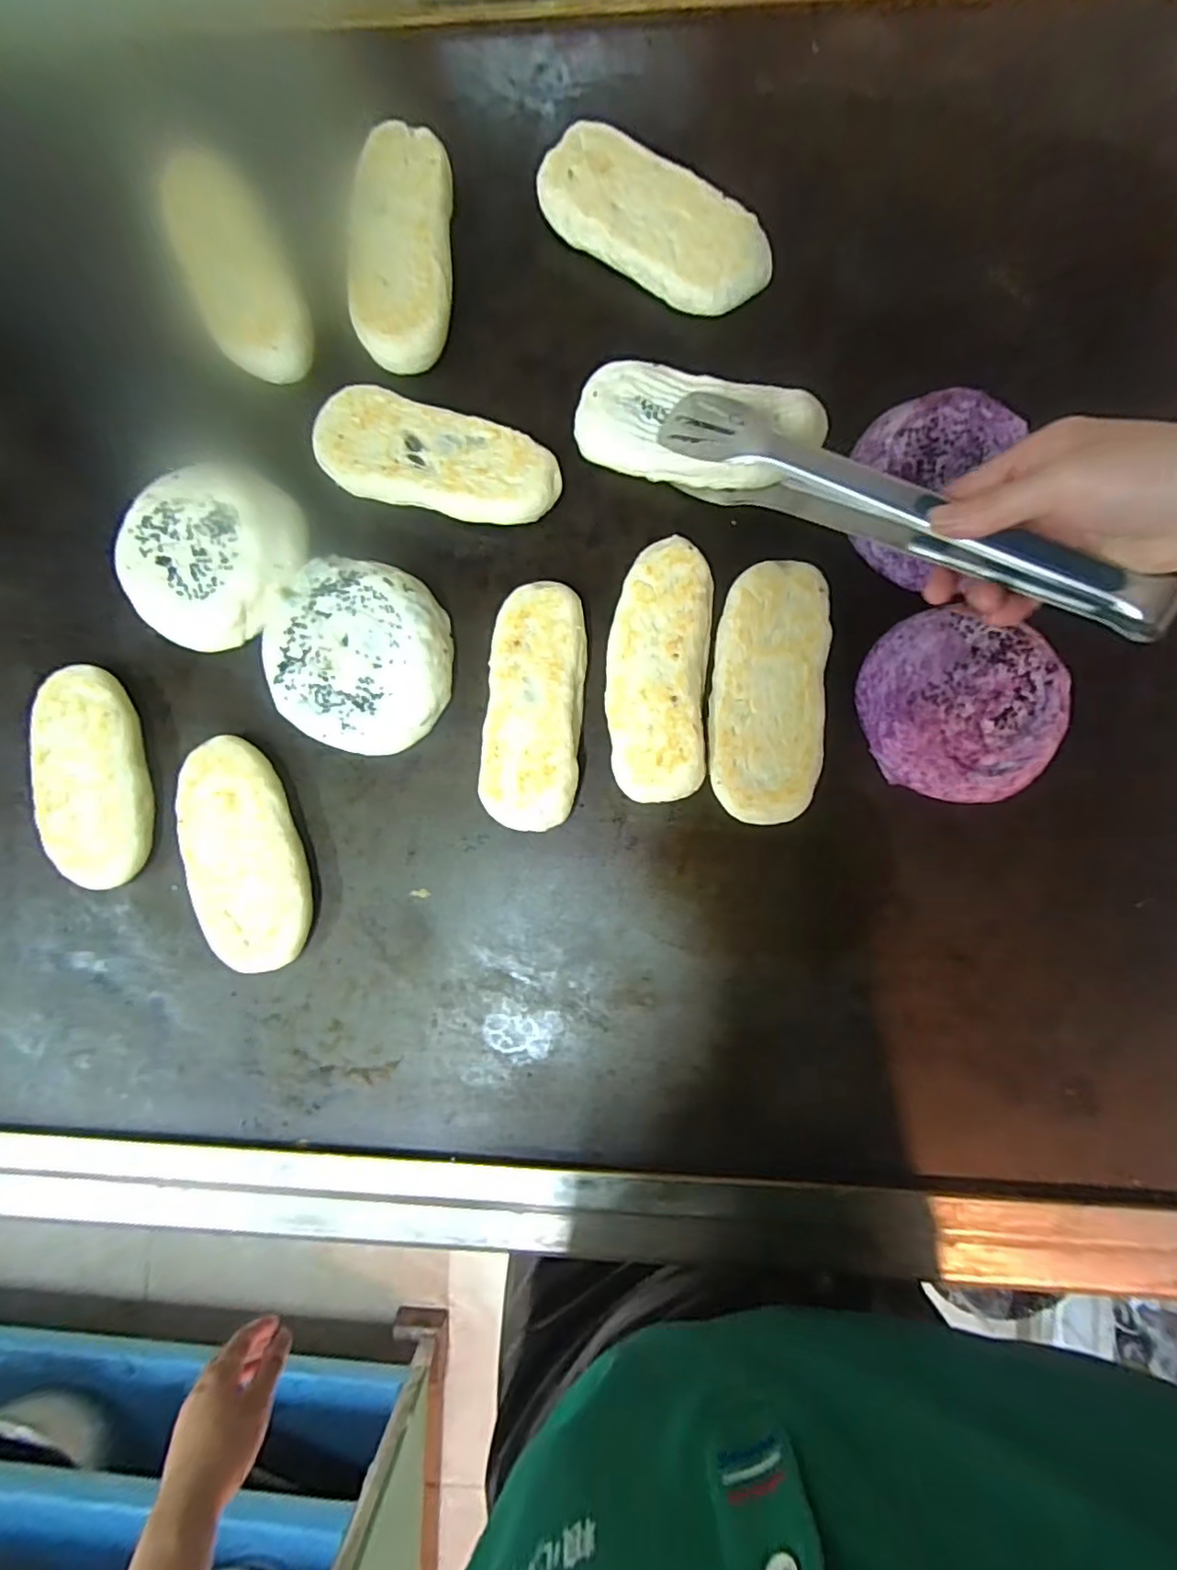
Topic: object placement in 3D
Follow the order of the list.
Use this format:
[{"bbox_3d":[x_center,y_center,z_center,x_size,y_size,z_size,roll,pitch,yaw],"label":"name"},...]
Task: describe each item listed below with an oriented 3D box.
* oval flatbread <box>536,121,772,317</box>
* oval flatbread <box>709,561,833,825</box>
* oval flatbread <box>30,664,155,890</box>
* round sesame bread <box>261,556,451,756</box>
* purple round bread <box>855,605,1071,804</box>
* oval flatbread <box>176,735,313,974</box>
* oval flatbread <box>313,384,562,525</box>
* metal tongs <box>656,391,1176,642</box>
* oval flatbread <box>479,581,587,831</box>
[{"bbox_3d":[0.038,-0.351,0.386,0.152,0.022,0.063,35,91,4],"label":"oval flatbread"},{"bbox_3d":[0.108,-0.055,0.374,0.064,0.024,0.151,3,88,4],"label":"oval flatbread"},{"bbox_3d":[-0.325,-0.004,0.400,0.066,0.023,0.138,-12,87,3],"label":"oval flatbread"},{"bbox_3d":[-0.146,-0.082,0.391,0.116,0.024,0.113,0,88,4],"label":"round sesame bread"},{"bbox_3d":[0.219,-0.046,0.368,0.108,0.026,0.103,0,88,4],"label":"purple round bread"},{"bbox_3d":[-0.220,0.045,0.395,0.069,0.020,0.145,-16,87,3],"label":"oval flatbread"},{"bbox_3d":[-0.096,-0.207,0.395,0.156,0.024,0.065,16,89,4],"label":"oval flatbread"},{"bbox_3d":[0.161,-0.150,0.342,0.276,0.049,0.042,35,91,21],"label":"metal tongs"},{"bbox_3d":[-0.033,-0.048,0.383,0.058,0.029,0.146,4,88,4],"label":"oval flatbread"}]

